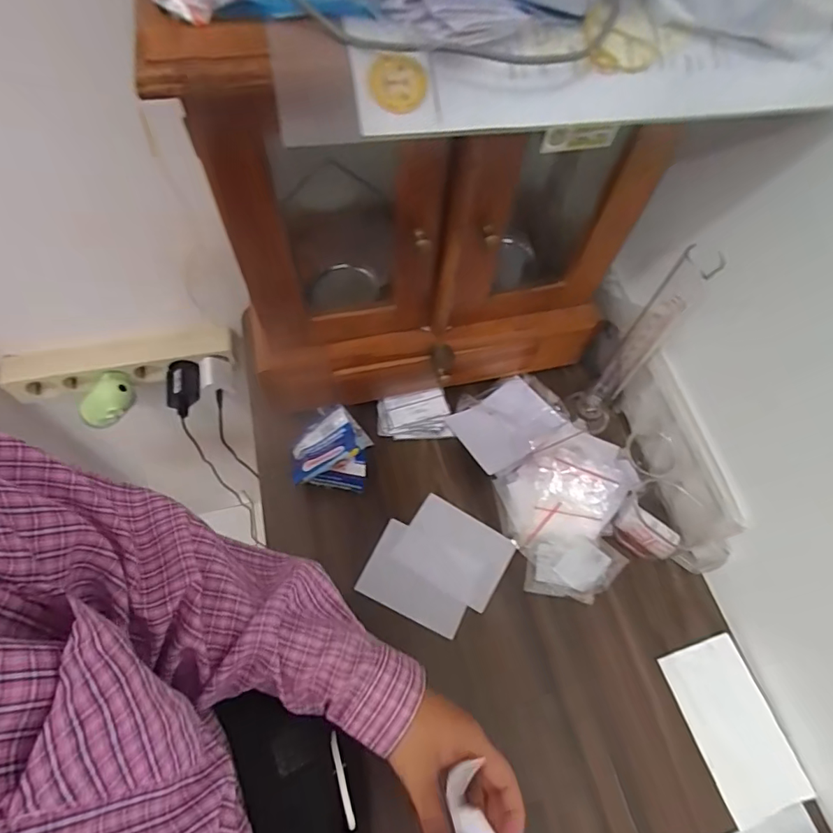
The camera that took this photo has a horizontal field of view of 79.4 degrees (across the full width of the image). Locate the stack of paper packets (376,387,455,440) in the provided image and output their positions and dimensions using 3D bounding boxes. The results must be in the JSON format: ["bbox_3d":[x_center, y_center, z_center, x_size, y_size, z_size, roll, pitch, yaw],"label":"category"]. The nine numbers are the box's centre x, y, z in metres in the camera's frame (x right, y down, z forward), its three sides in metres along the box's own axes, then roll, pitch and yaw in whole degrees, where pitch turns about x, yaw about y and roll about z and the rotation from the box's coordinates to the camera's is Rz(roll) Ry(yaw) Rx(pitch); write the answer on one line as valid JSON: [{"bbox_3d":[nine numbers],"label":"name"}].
[{"bbox_3d":[-0.003,-0.002,0.605,0.087,0.017,0.058,-4,62,-5],"label":"stack of paper packets"}]

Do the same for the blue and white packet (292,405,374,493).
[{"bbox_3d":[-0.095,0.035,0.554,0.080,0.052,0.083,2,62,-2],"label":"blue and white packet"}]

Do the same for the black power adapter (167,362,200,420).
[{"bbox_3d":[-0.320,-0.038,0.689,0.040,0.028,0.073,-8,63,-7],"label":"black power adapter"}]

